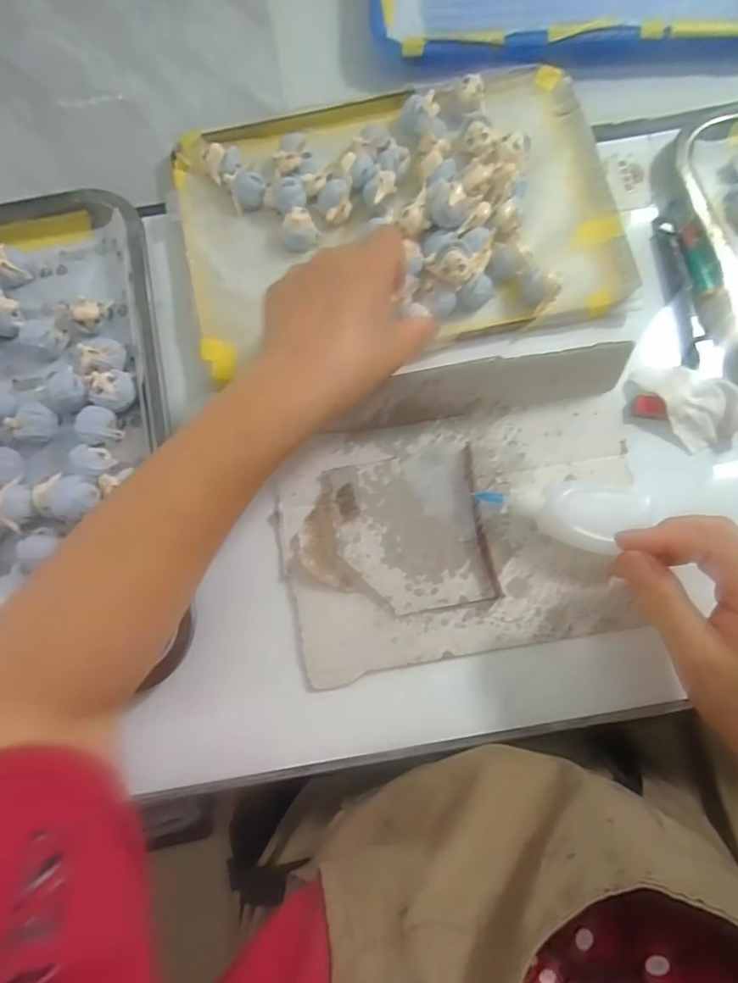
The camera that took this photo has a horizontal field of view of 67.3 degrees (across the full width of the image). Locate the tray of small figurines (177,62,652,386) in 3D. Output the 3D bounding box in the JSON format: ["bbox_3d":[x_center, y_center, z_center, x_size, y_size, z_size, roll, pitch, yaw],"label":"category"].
[{"bbox_3d":[0.017,-0.198,0.400,0.307,0.039,0.211,-10,79,0],"label":"tray of small figurines"}]

